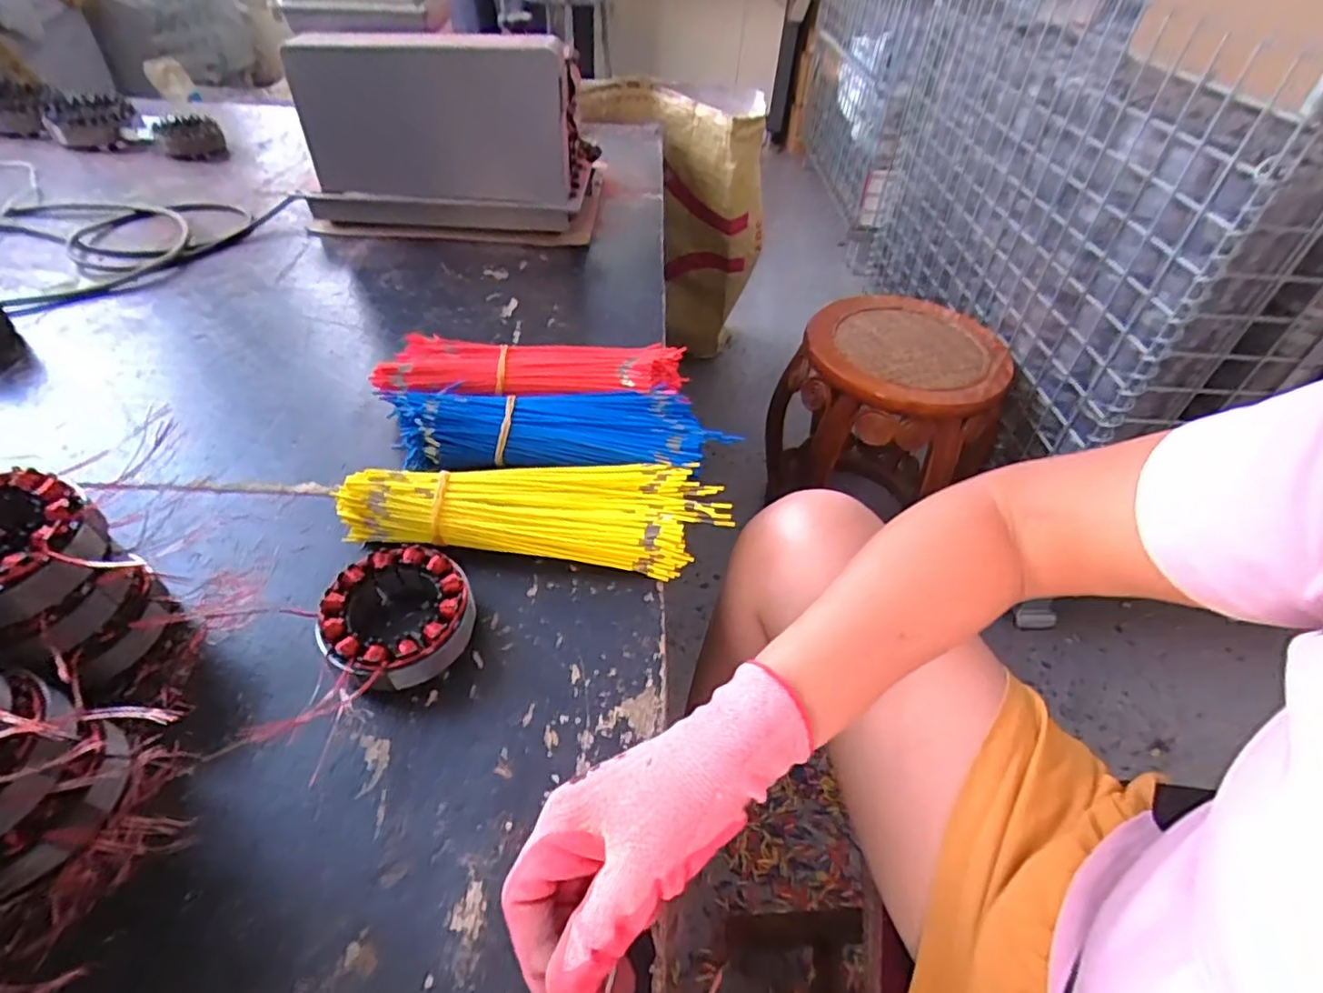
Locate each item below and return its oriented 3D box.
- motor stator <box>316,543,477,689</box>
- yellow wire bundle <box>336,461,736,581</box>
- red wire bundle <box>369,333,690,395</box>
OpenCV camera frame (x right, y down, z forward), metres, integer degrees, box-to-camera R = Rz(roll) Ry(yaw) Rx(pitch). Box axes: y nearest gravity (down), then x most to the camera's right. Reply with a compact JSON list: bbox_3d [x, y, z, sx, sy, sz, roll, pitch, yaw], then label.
[{"bbox_3d":[-0.167,0.077,0.405,0.085,0.039,0.086,2,45,-2],"label":"motor stator"},{"bbox_3d":[-0.088,0.010,0.469,0.266,0.043,0.082,2,45,-2],"label":"yellow wire bundle"},{"bbox_3d":[-0.112,-0.109,0.580,0.267,0.045,0.081,1,46,-4],"label":"red wire bundle"}]

